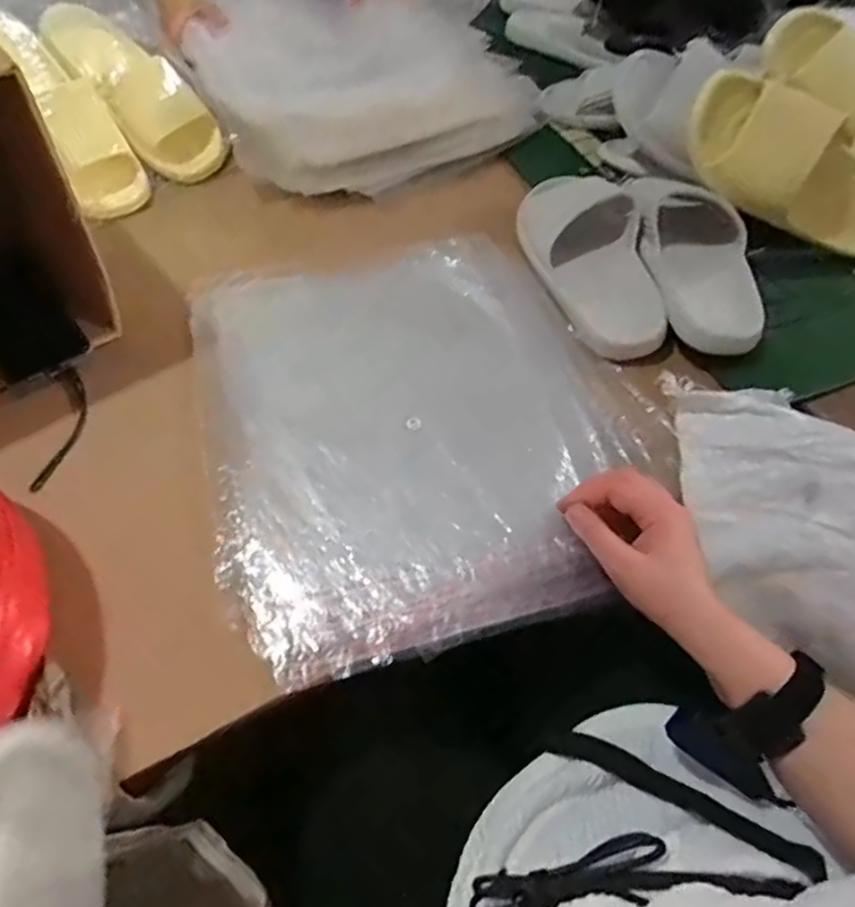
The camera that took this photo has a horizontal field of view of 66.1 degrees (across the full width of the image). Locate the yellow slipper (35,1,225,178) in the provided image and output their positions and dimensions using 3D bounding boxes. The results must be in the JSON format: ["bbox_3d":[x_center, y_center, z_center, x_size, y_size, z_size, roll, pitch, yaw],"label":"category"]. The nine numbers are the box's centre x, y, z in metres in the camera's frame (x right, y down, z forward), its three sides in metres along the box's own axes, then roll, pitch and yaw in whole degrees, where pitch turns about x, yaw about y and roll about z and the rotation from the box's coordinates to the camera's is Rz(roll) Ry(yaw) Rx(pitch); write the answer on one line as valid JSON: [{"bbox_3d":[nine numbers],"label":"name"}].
[{"bbox_3d":[-0.335,-0.439,0.759,0.247,0.078,0.106,47,65,-1],"label":"yellow slipper"}]

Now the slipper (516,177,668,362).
[{"bbox_3d":[0.170,-0.203,0.679,0.106,0.073,0.255,-12,56,-9],"label":"slipper"}]

